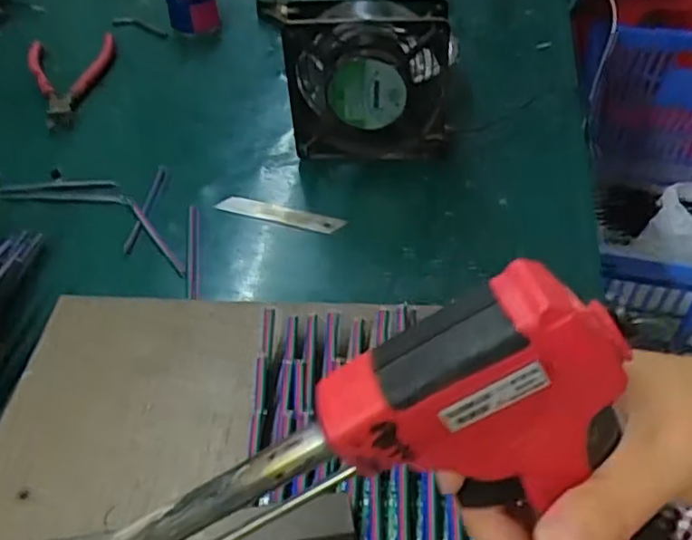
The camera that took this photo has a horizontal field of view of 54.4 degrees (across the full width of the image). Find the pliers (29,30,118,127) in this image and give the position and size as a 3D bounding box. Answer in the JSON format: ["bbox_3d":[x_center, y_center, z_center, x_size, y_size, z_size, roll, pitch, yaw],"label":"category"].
[{"bbox_3d":[-0.258,-0.191,0.652,0.085,0.018,0.149,-21,49,-16],"label":"pliers"}]

